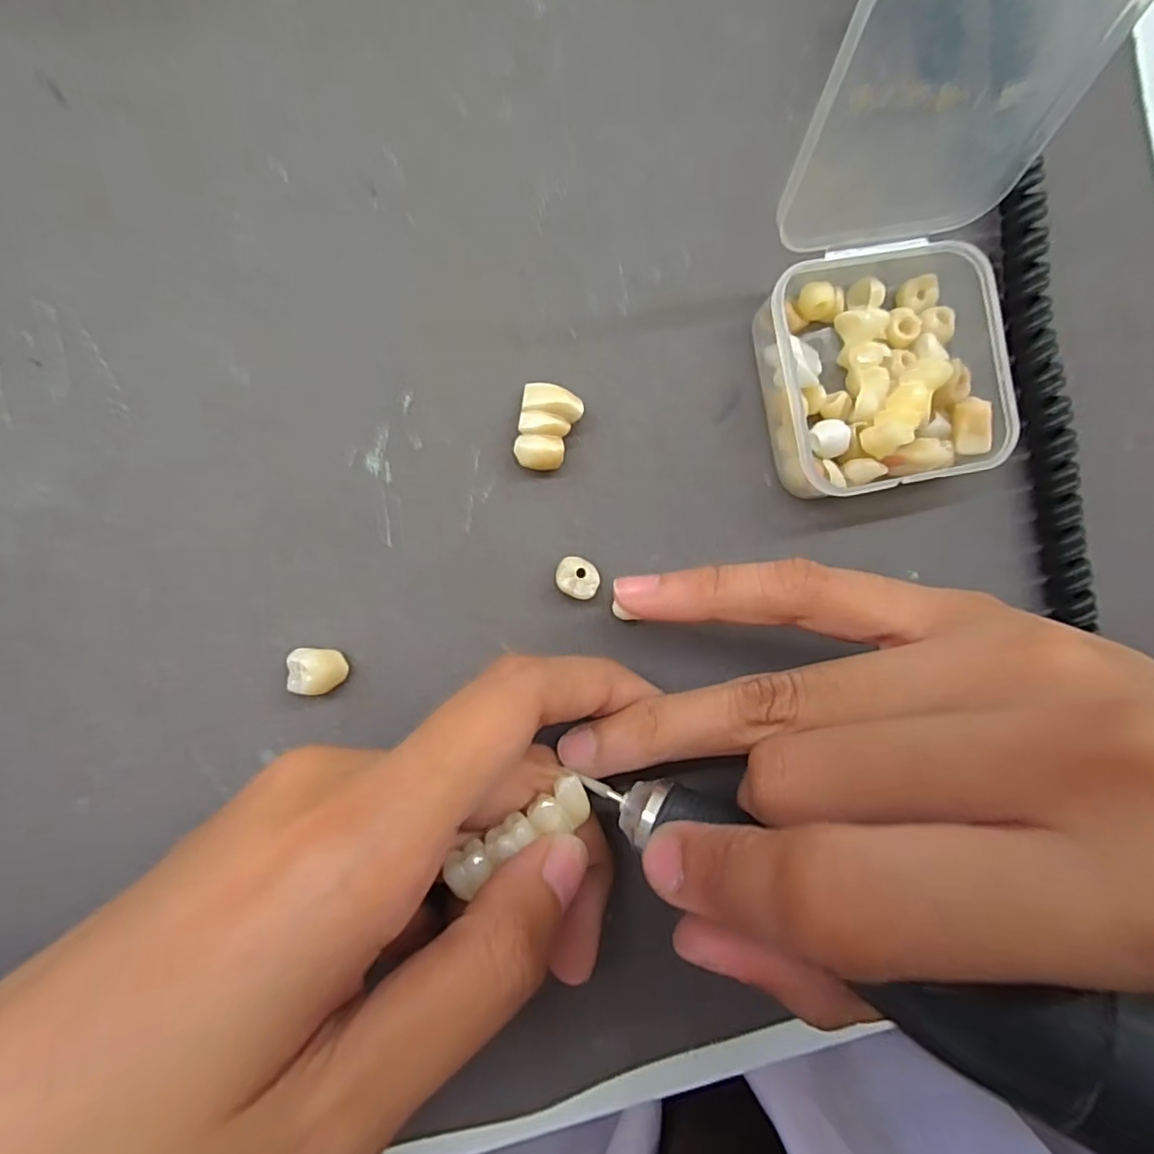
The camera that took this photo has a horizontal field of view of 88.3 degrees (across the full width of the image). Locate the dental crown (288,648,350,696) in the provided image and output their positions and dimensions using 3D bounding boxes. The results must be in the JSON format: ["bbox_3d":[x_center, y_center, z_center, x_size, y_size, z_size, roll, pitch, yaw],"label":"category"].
[{"bbox_3d":[-0.059,0.021,0.136,0.011,0.011,0.010,2,89,-7],"label":"dental crown"}]

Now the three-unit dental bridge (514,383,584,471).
[{"bbox_3d":[-0.007,-0.036,0.144,0.014,0.007,0.020,10,88,-7],"label":"three-unit dental bridge"}]

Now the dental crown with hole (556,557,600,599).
[{"bbox_3d":[0.000,0.000,0.145,0.011,0.006,0.009,26,86,-6],"label":"dental crown with hole"}]

